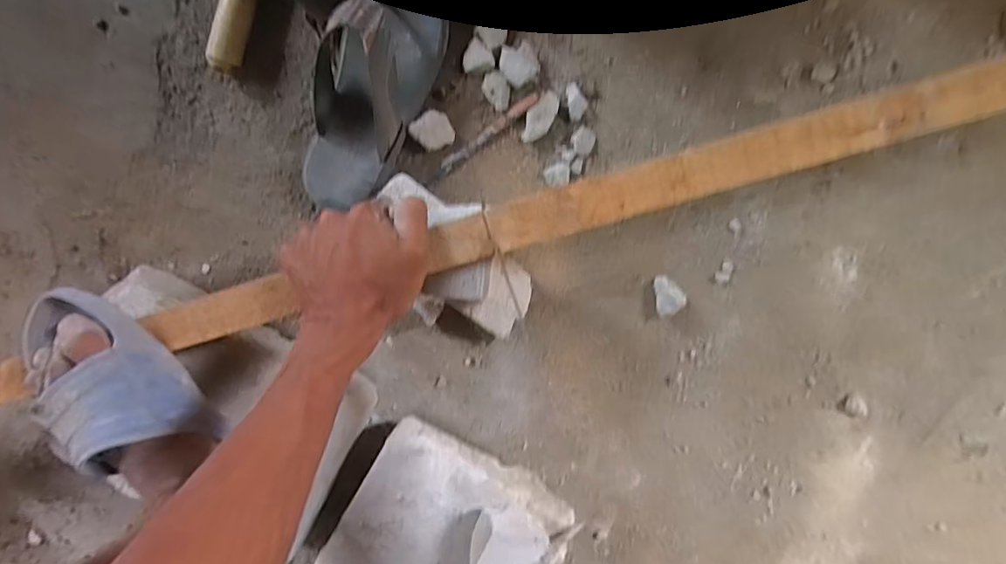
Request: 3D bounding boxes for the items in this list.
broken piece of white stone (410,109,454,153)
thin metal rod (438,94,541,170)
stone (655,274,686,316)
[{"bbox_3d":[-0.074,-0.160,0.548,0.041,0.015,0.037,-35,91,3],"label":"broken piece of white stone"},{"bbox_3d":[-0.015,-0.161,0.551,0.126,0.004,0.012,-37,91,3],"label":"thin metal rod"},{"bbox_3d":[0.178,0.013,0.547,0.028,0.018,0.042,-6,93,2],"label":"stone"}]

